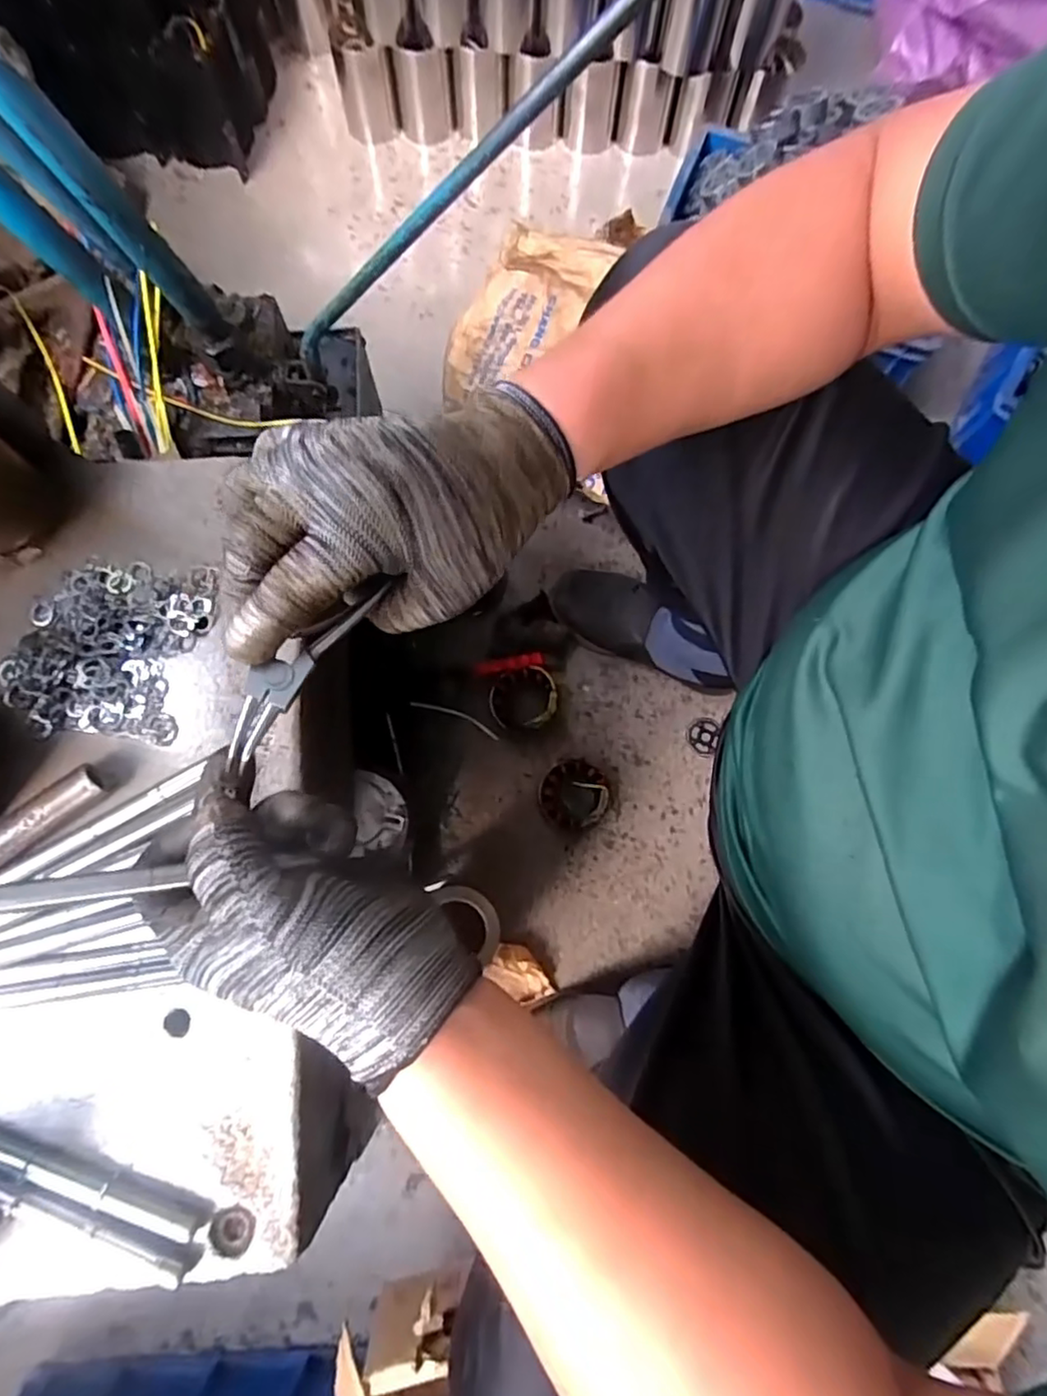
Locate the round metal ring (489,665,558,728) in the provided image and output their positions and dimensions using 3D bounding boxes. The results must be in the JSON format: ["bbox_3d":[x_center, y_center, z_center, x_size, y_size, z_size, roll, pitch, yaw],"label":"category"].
[{"bbox_3d":[0.000,0.001,0.819,0.084,0.042,0.078,0,75,-1],"label":"round metal ring"}]

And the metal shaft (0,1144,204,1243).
[{"bbox_3d":[-0.236,0.232,0.316,0.163,0.008,0.011,20,76,4],"label":"metal shaft"}]

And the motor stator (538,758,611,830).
[{"bbox_3d":[0.062,0.119,0.795,0.082,0.043,0.082,9,75,1],"label":"motor stator"}]

